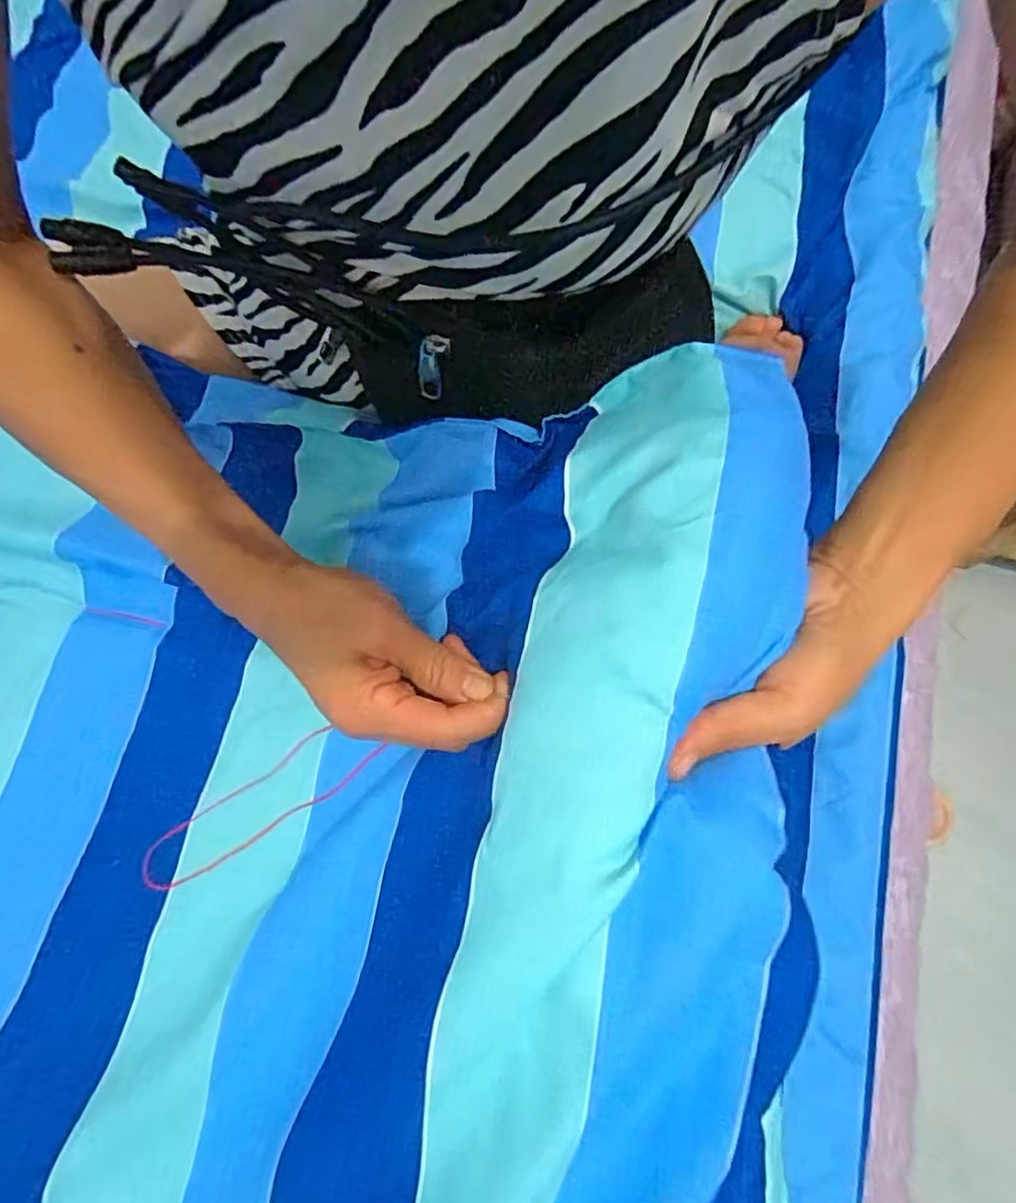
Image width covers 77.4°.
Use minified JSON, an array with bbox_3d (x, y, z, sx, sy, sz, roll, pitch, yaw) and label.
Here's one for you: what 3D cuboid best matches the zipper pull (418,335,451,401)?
[{"bbox_3d":[-0.039,-0.117,0.318,0.014,0.039,0.004,9,61,-12],"label":"zipper pull"}]

